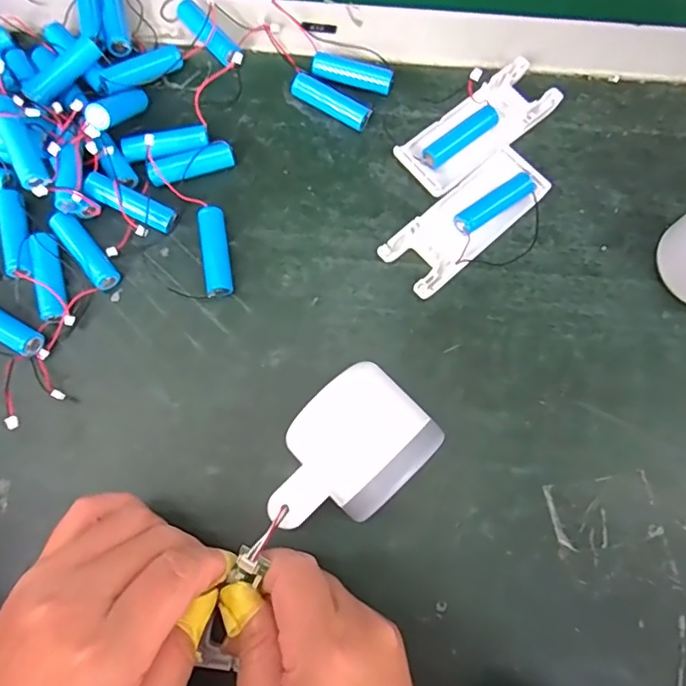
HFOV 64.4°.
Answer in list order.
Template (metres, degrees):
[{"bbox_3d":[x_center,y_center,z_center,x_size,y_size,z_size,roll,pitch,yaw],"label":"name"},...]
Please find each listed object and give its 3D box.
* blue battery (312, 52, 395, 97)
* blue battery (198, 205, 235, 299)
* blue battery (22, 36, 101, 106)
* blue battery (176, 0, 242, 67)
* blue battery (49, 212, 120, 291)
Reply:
[{"bbox_3d":[0.007,-0.168,0.342,0.050,0.011,0.014,14,76,2],"label":"blue battery"},{"bbox_3d":[-0.073,-0.051,0.311,0.014,0.014,0.052,-9,76,-3],"label":"blue battery"},{"bbox_3d":[-0.164,-0.159,0.320,0.011,0.015,0.049,38,78,8],"label":"blue battery"},{"bbox_3d":[-0.084,-0.194,0.339,0.016,0.016,0.060,-35,66,-10],"label":"blue battery"},{"bbox_3d":[-0.145,-0.052,0.306,0.014,0.014,0.048,-40,80,-10],"label":"blue battery"}]

